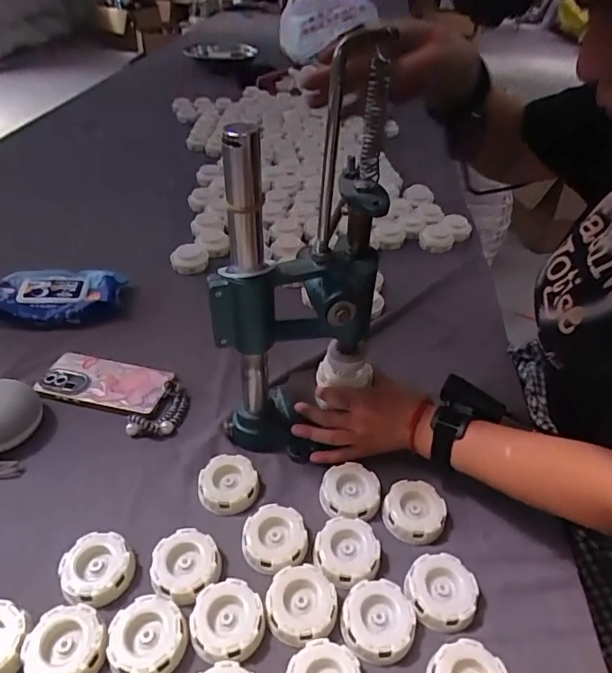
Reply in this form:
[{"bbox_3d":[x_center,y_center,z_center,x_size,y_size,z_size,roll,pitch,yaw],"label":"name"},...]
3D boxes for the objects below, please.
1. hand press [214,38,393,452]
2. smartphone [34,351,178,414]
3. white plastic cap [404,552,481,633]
[{"bbox_3d":[0.000,-0.050,0.517,0.159,0.359,0.148,9,39,8],"label":"hand press"},{"bbox_3d":[-0.265,0.060,0.661,0.166,0.013,0.074,9,39,8],"label":"smartphone"},{"bbox_3d":[0.124,0.234,0.462,0.064,0.022,0.060,2,38,-1],"label":"white plastic cap"}]

